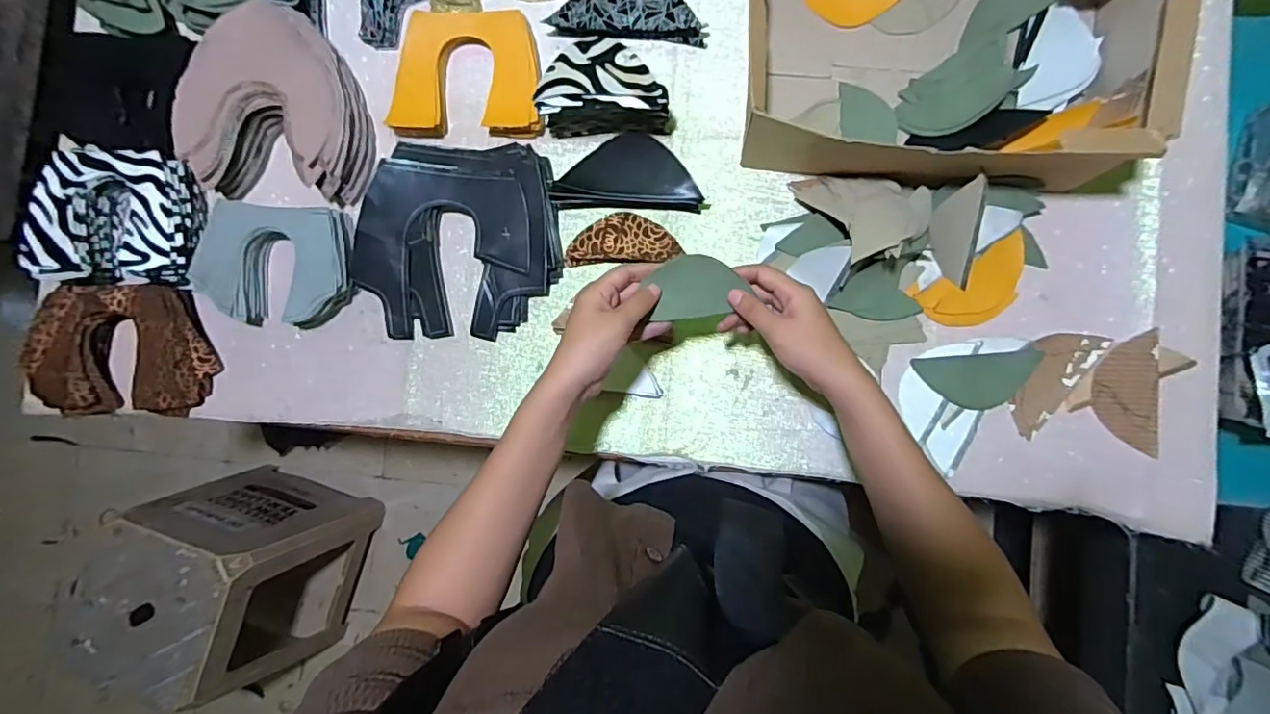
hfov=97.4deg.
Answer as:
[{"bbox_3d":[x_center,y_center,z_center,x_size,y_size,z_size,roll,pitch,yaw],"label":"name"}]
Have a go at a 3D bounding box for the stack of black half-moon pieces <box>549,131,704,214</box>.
[{"bbox_3d":[-0.006,-0.185,0.562,0.149,0.033,0.074,4,87,4],"label":"stack of black half-moon pieces"}]

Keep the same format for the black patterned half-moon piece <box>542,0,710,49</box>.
[{"bbox_3d":[-0.007,-0.361,0.573,0.157,0.026,0.074,2,87,4],"label":"black patterned half-moon piece"}]

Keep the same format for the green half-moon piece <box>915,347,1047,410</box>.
[{"bbox_3d":[0.327,0.023,0.528,0.107,0.005,0.052,-6,86,4],"label":"green half-moon piece"}]

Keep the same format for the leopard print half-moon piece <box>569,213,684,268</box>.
[{"bbox_3d":[-0.013,-0.119,0.562,0.115,0.017,0.049,-1,86,4],"label":"leopard print half-moon piece"}]

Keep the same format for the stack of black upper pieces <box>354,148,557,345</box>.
[{"bbox_3d":[-0.182,-0.117,0.568,0.206,0.027,0.189,2,87,4],"label":"stack of black upper pieces"}]

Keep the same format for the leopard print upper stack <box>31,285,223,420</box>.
[{"bbox_3d":[-0.546,-0.007,0.597,0.181,0.038,0.137,1,86,4],"label":"leopard print upper stack"}]

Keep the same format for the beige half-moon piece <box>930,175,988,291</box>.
[{"bbox_3d":[0.295,-0.115,0.514,0.040,0.006,0.099,21,131,37],"label":"beige half-moon piece"}]

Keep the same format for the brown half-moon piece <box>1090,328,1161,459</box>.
[{"bbox_3d":[0.449,0.032,0.510,0.050,0.013,0.107,3,90,6],"label":"brown half-moon piece"}]

